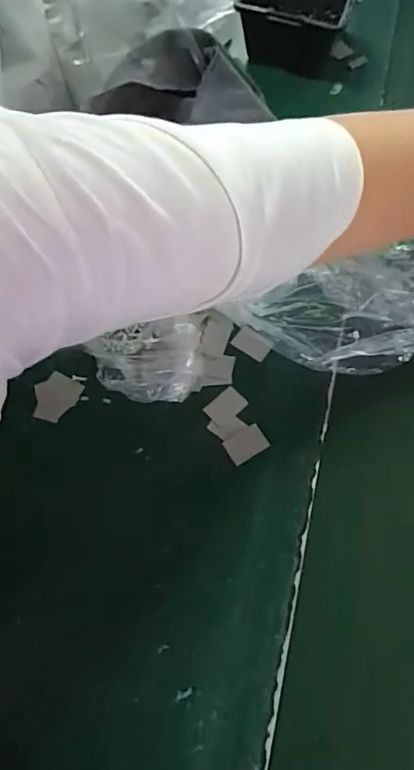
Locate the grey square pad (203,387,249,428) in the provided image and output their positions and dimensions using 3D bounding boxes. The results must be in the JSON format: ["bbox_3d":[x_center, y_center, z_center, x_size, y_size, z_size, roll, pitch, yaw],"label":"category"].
[{"bbox_3d":[0.016,0.017,0.417,0.031,0.004,0.023,-43,74,-15],"label":"grey square pad"}]

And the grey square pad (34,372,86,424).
[{"bbox_3d":[-0.129,0.010,0.424,0.036,0.004,0.041,24,70,10],"label":"grey square pad"}]

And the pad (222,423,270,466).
[{"bbox_3d":[0.031,0.047,0.403,0.032,0.004,0.023,-30,71,-11],"label":"pad"}]

